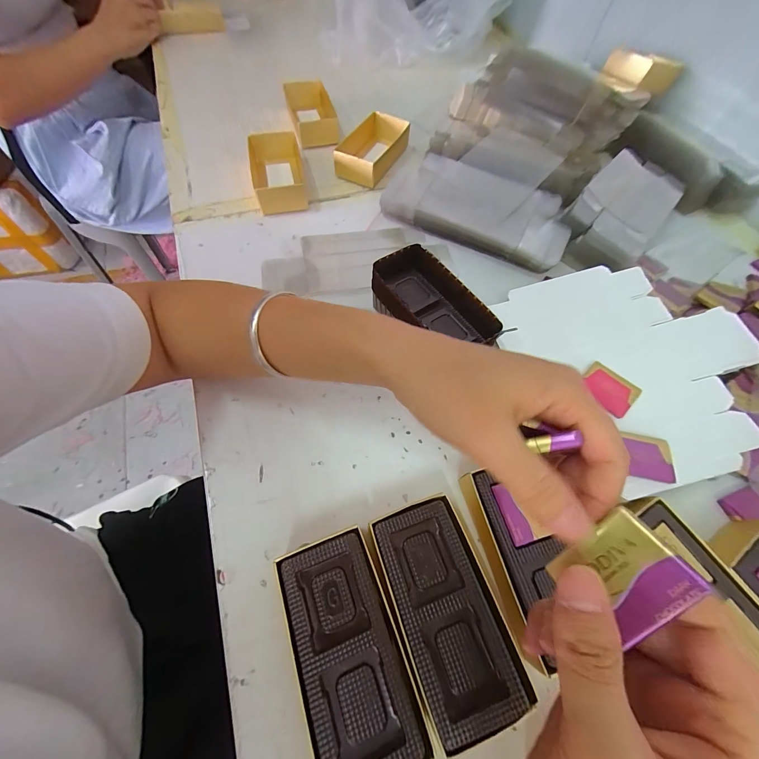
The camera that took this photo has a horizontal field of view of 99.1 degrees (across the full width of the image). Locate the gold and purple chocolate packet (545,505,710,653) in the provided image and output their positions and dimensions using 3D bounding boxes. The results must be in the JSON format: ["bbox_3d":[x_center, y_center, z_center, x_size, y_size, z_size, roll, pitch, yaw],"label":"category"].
[{"bbox_3d":[0.087,0.071,0.118,0.038,0.004,0.030,-49,49,12],"label":"gold and purple chocolate packet"}]

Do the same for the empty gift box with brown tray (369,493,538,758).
[{"bbox_3d":[0.038,0.136,0.198,0.055,0.035,0.110,-16,65,-12],"label":"empty gift box with brown tray"}]

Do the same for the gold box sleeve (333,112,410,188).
[{"bbox_3d":[-0.012,-0.309,0.430,0.066,0.031,0.118,24,64,9],"label":"gold box sleeve"}]

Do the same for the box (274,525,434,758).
[{"bbox_3d":[-0.018,0.154,0.188,0.054,0.031,0.112,-17,65,-12],"label":"box"}]

